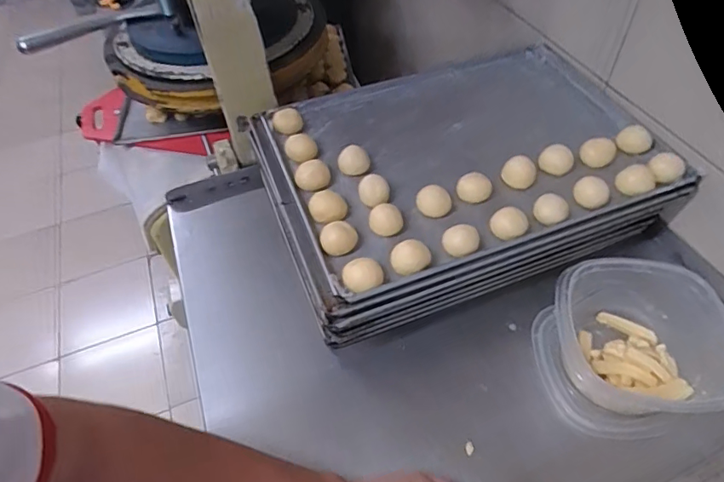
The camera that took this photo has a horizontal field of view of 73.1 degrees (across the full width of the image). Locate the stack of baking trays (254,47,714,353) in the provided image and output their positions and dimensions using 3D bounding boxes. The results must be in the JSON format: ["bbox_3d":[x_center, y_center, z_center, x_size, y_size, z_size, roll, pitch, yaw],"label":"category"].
[{"bbox_3d":[0.121,-0.087,0.633,0.464,0.122,0.335,-18,52,-11],"label":"stack of baking trays"}]

